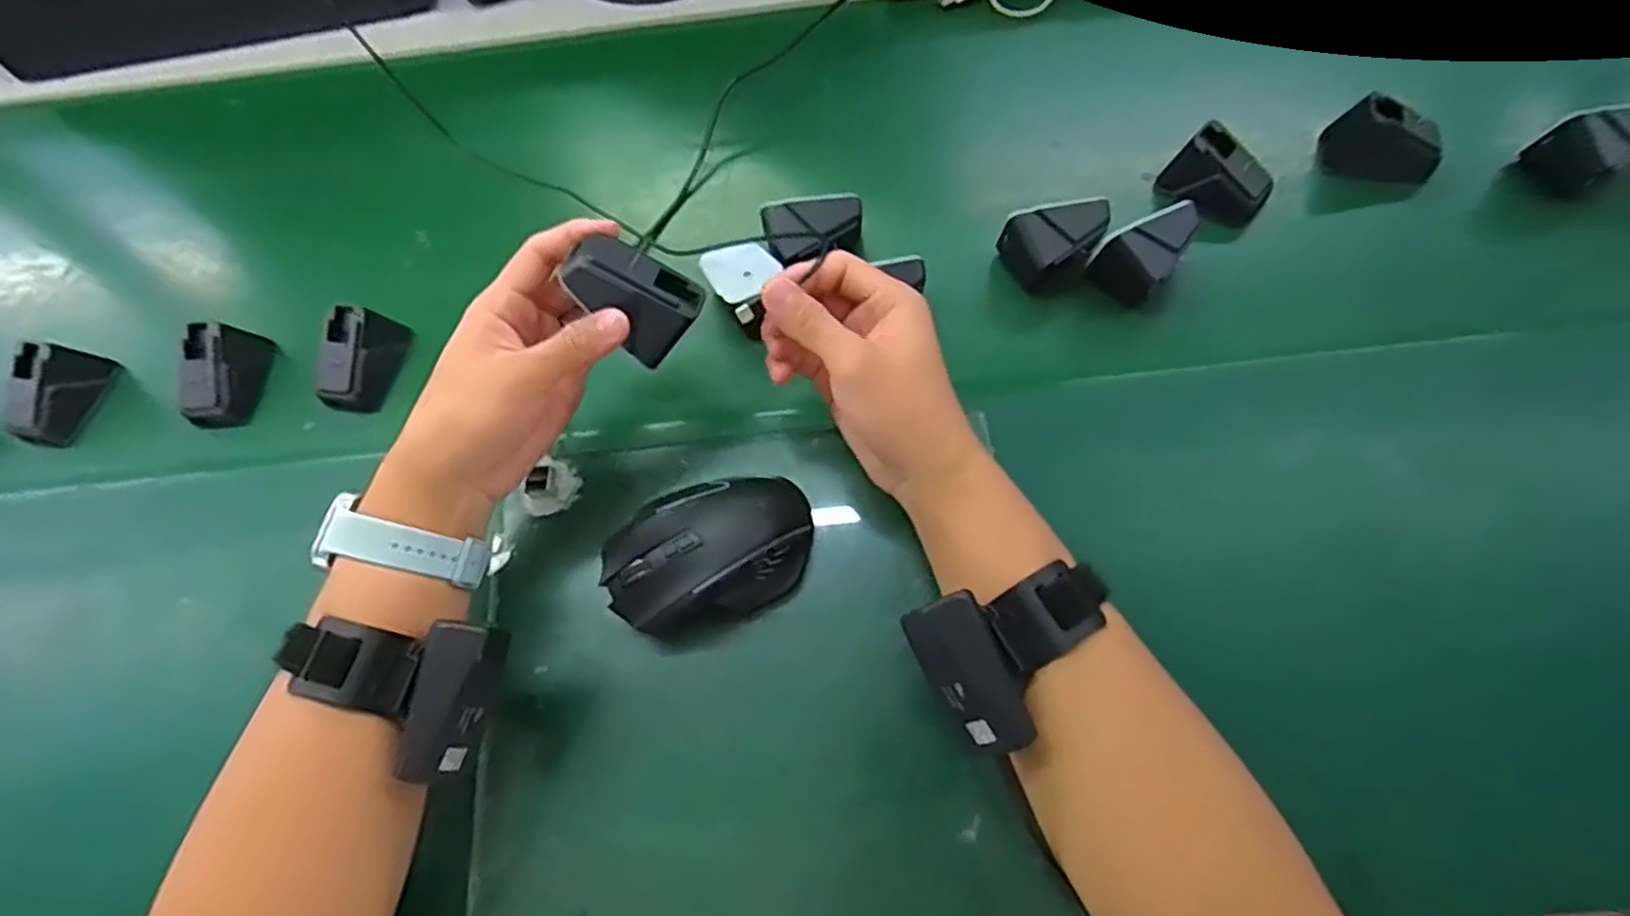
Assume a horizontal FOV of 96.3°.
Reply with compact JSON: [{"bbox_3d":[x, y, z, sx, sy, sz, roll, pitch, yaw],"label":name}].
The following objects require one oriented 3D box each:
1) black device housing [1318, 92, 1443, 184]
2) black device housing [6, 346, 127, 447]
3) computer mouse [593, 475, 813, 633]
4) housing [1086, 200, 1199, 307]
[{"bbox_3d":[0.397,-0.220,0.506,0.070,0.043,0.035,16,68,11],"label":"black device housing"},{"bbox_3d":[-0.516,-0.044,0.496,0.028,0.045,0.065,10,67,9],"label":"black device housing"},{"bbox_3d":[-0.057,0.054,0.401,0.117,0.039,0.072,-19,66,-4],"label":"computer mouse"},{"bbox_3d":[0.216,-0.134,0.478,0.053,0.048,0.059,35,73,18],"label":"housing"}]

